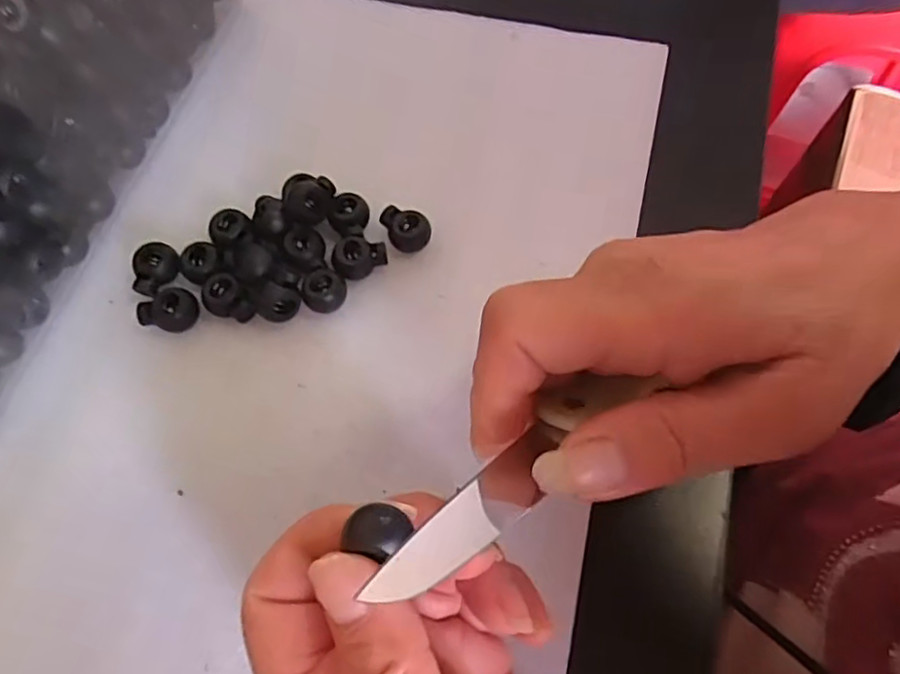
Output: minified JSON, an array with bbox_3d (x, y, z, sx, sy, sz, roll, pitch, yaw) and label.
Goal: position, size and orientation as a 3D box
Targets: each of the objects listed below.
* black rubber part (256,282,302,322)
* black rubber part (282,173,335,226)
[{"bbox_3d":[-0.073,-0.014,0.273,0.016,0.013,0.014,17,71,5],"label":"black rubber part"},{"bbox_3d":[-0.064,-0.061,0.286,0.024,0.013,0.019,-1,70,-1],"label":"black rubber part"}]

